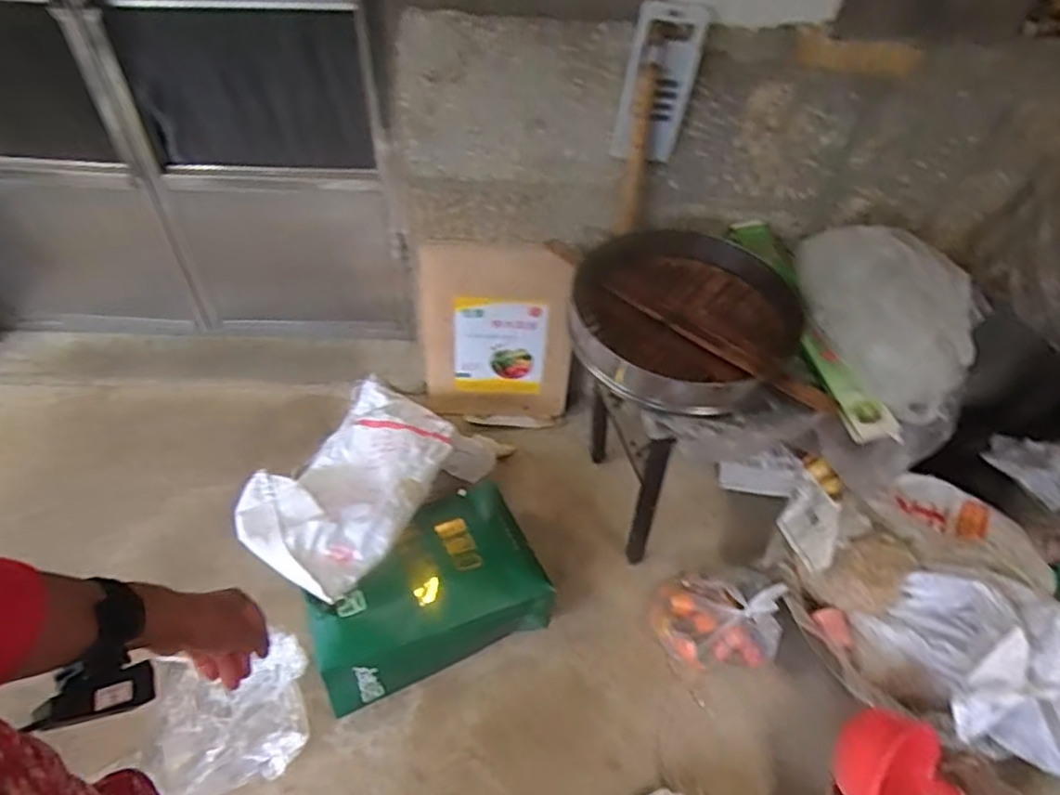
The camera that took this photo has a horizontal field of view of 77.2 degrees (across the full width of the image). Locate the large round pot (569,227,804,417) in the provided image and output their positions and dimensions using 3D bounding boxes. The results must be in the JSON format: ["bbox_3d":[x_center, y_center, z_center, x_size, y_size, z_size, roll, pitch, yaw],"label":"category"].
[{"bbox_3d":[0.283,-0.135,1.142,0.384,0.110,0.362,1,50,-1],"label":"large round pot"}]

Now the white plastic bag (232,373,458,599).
[{"bbox_3d":[-0.349,0.160,1.356,0.385,0.100,0.507,9,41,33],"label":"white plastic bag"}]

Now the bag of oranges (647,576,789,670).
[{"bbox_3d":[0.350,0.428,1.270,0.211,0.177,0.143,11,49,6],"label":"bag of oranges"}]

